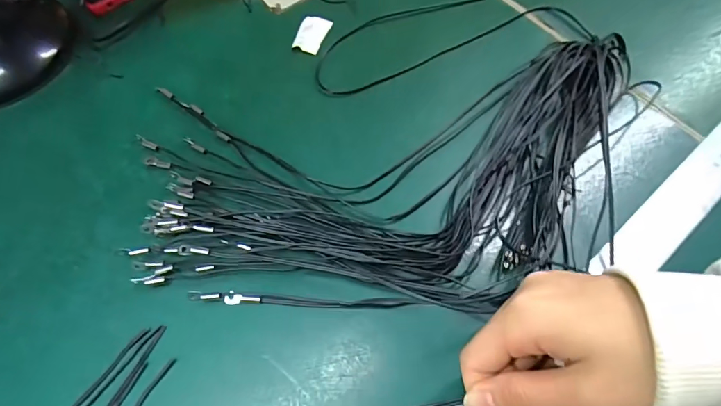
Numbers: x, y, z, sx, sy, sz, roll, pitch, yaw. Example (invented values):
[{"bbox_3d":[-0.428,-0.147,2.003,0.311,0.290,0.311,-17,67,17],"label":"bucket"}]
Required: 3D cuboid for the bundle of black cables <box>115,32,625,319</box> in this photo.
[{"bbox_3d":[0.025,-0.024,0.302,0.376,0.033,0.200,-9,63,-3],"label":"bundle of black cables"}]

